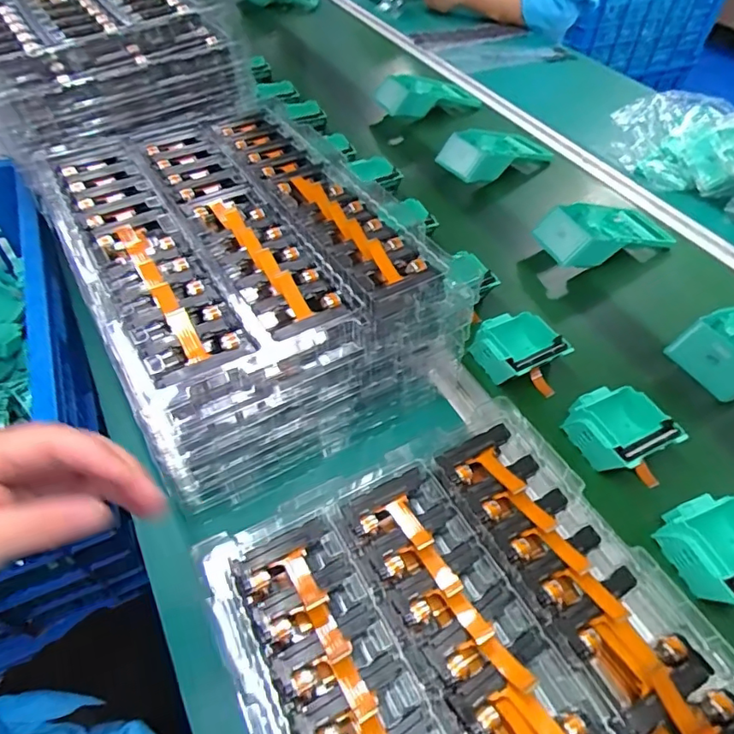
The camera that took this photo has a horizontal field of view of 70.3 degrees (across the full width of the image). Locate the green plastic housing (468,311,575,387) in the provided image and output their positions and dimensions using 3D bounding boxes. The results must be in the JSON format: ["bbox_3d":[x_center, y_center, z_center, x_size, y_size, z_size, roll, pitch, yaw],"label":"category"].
[{"bbox_3d":[0.161,-0.015,0.544,0.089,0.044,0.072,-19,54,-17],"label":"green plastic housing"}]

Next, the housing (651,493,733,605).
[{"bbox_3d":[0.279,0.149,0.419,0.083,0.047,0.082,-17,53,-15],"label":"housing"}]

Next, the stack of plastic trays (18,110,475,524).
[{"bbox_3d":[-0.126,-0.097,0.509,0.262,0.136,0.369,-25,56,-21],"label":"stack of plastic trays"}]

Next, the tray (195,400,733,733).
[{"bbox_3d":[0.087,0.208,0.310,0.268,0.044,0.358,-22,55,-19],"label":"tray"}]

